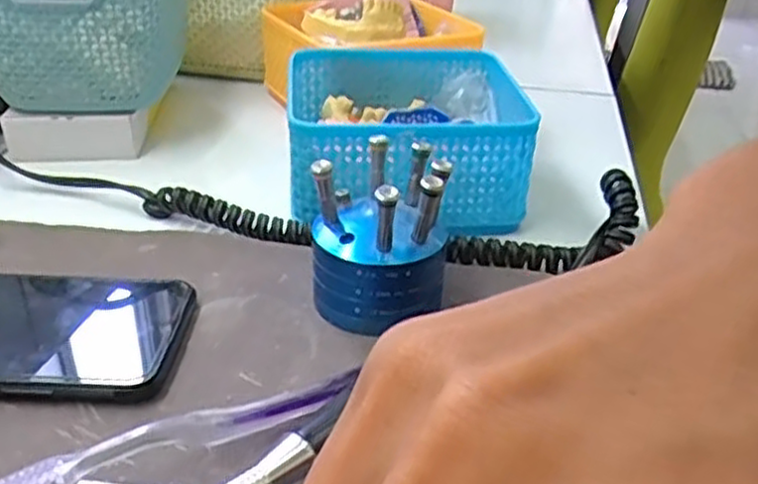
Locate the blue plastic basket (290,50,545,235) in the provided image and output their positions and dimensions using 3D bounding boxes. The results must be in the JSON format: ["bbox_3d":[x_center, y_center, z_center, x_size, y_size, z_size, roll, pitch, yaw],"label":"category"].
[{"bbox_3d":[0.014,-0.064,0.440,0.125,0.059,0.130,-1,31,-6],"label":"blue plastic basket"}]

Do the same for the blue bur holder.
[{"bbox_3d":[0.000,-0.004,0.329,0.057,0.068,0.058,0,31,-4],"label":"blue bur holder"}]

